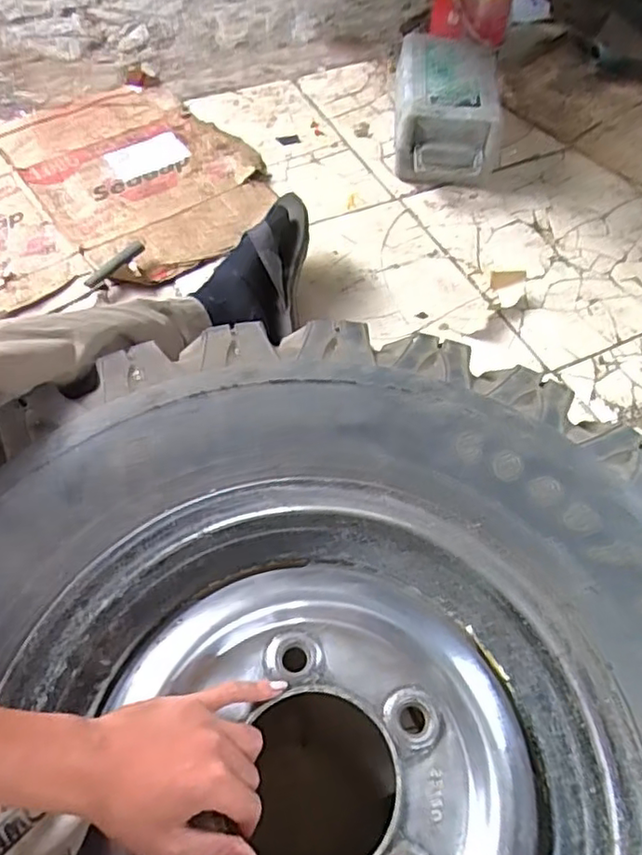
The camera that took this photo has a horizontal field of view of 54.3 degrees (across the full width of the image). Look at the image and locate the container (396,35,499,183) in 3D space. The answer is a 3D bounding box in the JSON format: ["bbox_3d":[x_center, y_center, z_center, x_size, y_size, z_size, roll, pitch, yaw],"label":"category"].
[{"bbox_3d":[0.198,-0.516,1.030,0.162,0.147,0.243,3,56,-1],"label":"container"}]

